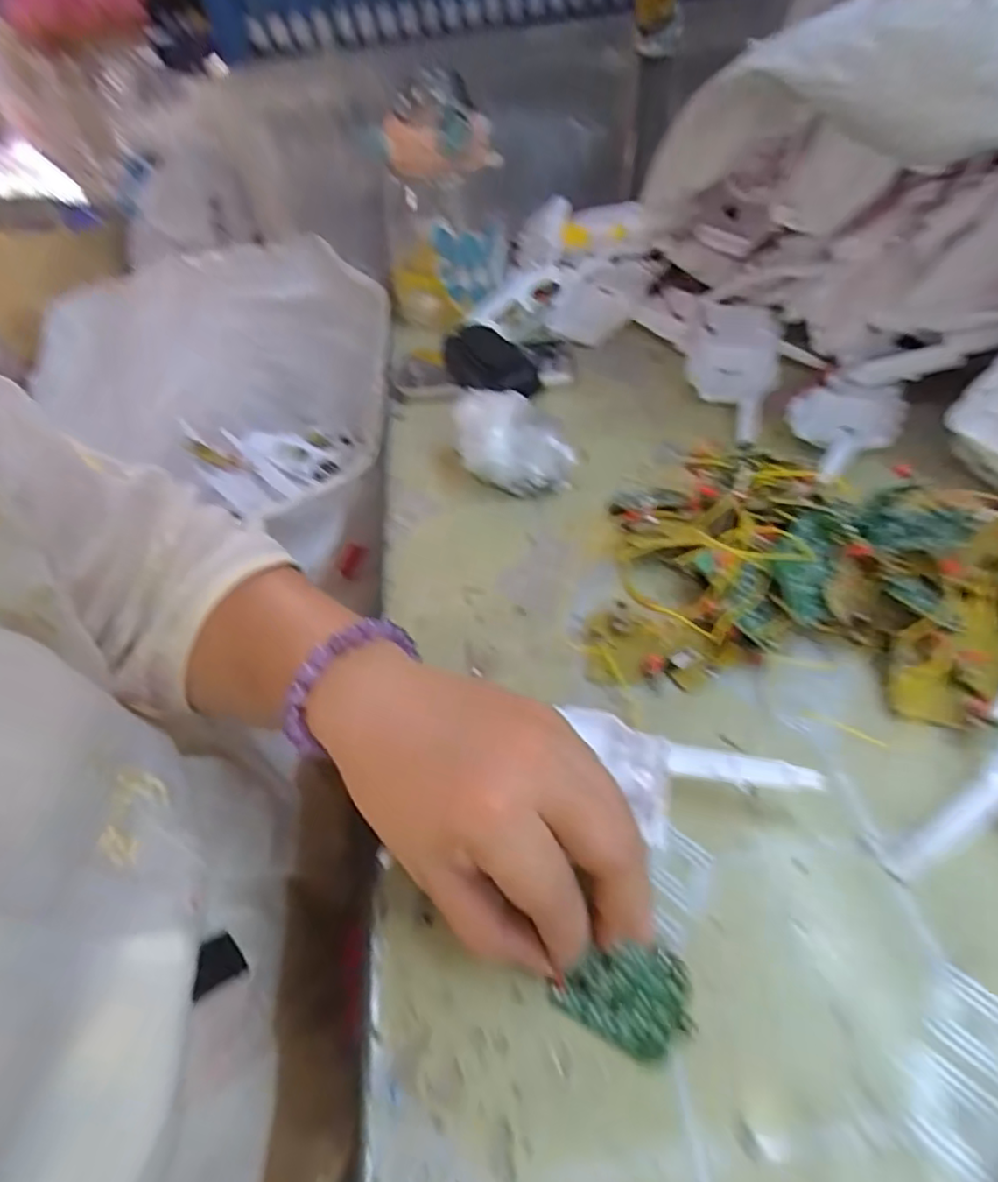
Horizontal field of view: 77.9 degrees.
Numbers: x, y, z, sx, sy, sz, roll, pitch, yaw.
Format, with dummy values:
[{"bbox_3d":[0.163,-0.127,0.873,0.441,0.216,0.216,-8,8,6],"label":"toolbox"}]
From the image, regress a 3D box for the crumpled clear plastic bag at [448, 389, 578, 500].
[{"bbox_3d":[0.011,-0.099,0.416,0.076,0.052,0.058,-7,46,1],"label":"crumpled clear plastic bag"}]

